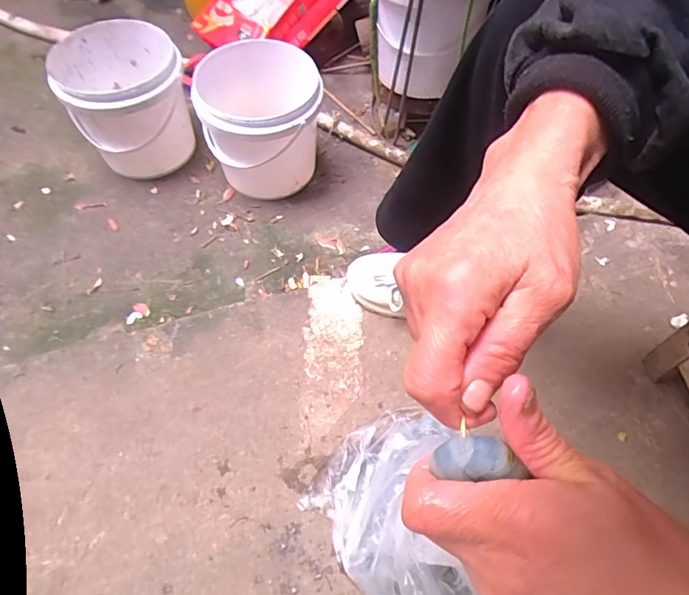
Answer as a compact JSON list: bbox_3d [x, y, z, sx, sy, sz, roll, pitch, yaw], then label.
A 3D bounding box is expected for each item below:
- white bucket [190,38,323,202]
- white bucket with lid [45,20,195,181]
[{"bbox_3d":[-0.146,-0.308,0.865,0.199,0.208,0.190,1,62,-2],"label":"white bucket"},{"bbox_3d":[-0.391,-0.351,0.881,0.198,0.206,0.201,1,62,-2],"label":"white bucket with lid"}]

